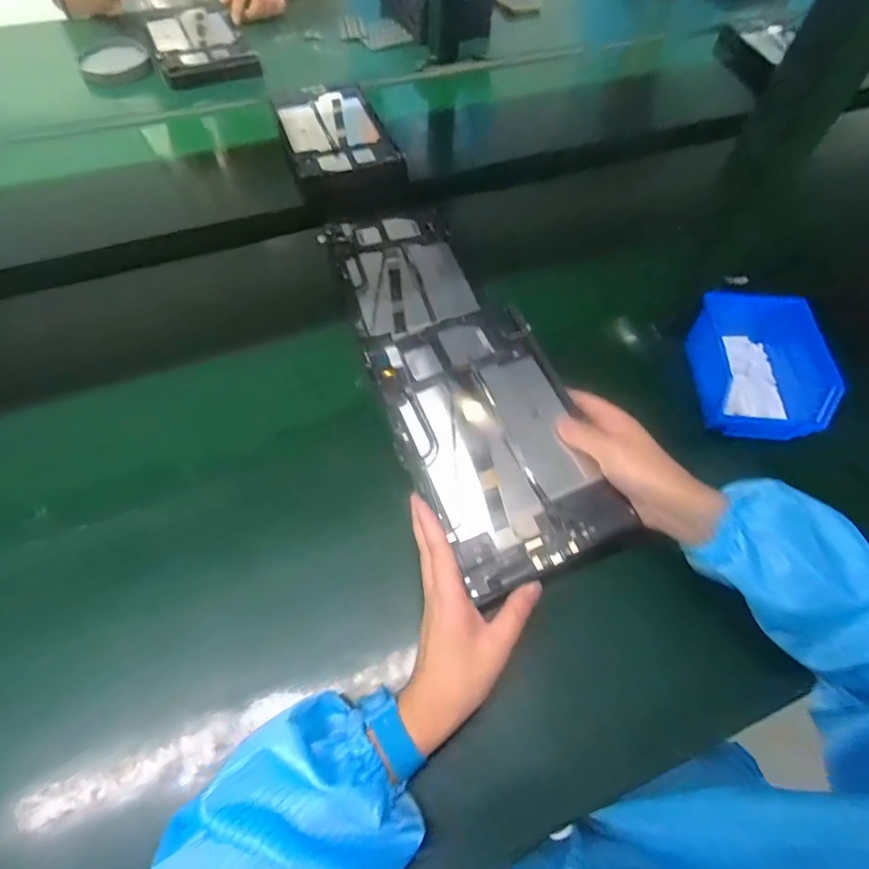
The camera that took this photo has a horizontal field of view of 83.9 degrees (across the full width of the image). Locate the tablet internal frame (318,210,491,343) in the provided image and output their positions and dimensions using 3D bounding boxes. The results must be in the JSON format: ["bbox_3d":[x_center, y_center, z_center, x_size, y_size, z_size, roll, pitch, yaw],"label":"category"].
[{"bbox_3d":[-0.040,-0.208,0.602,0.156,0.017,0.209,-17,63,-12],"label":"tablet internal frame"}]

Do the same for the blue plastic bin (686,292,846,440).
[{"bbox_3d":[0.334,-0.061,0.498,0.108,0.071,0.128,2,61,-2],"label":"blue plastic bin"}]

